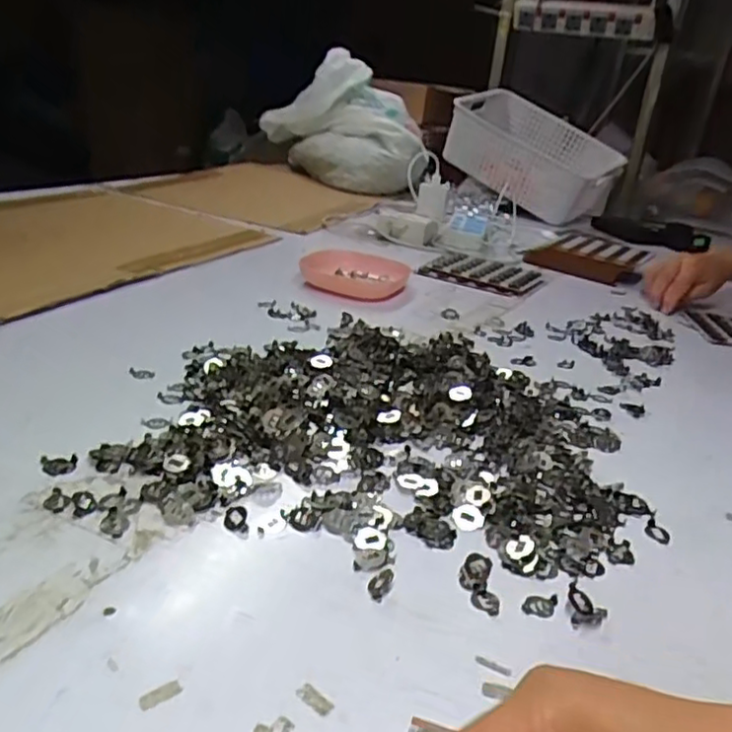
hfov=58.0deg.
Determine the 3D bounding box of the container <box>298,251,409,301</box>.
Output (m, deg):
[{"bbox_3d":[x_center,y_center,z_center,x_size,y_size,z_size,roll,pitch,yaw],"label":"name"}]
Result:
[{"bbox_3d":[-0.012,-0.126,0.881,0.134,0.026,0.133,7,24,3],"label":"container"}]

